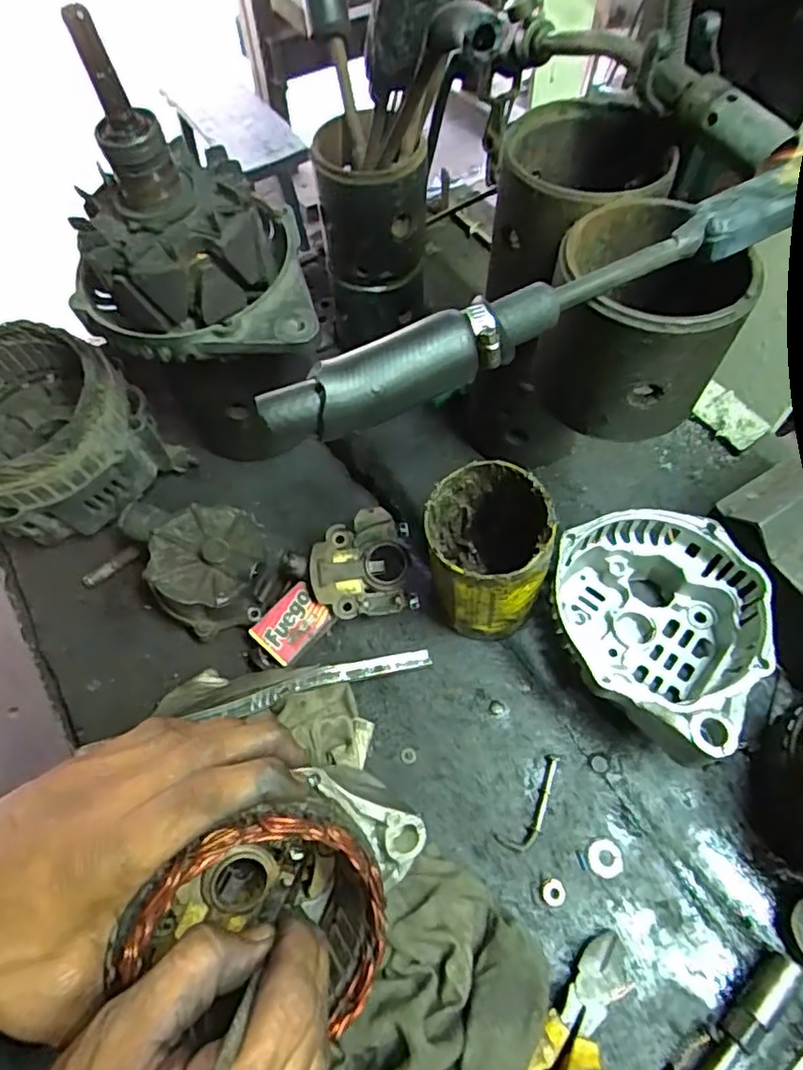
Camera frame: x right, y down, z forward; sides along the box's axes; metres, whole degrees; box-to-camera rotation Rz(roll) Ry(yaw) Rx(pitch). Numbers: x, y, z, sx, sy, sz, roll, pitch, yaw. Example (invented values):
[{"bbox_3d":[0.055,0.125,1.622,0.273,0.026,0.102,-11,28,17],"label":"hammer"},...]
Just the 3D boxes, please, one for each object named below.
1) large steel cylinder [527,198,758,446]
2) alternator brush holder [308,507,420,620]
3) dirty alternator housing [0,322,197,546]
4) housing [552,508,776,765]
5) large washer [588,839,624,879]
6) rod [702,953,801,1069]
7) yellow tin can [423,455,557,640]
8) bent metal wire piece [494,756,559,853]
[{"bbox_3d":[0.113,-0.106,0.309,0.087,0.089,0.088,7,61,5],"label":"large steel cylinder"},{"bbox_3d":[-0.029,0.022,0.444,0.070,0.028,0.073,-5,71,-8],"label":"alternator brush holder"},{"bbox_3d":[-0.263,-0.073,0.460,0.130,0.107,0.130,37,68,19],"label":"dirty alternator housing"},{"bbox_3d":[0.161,0.064,0.387,0.120,0.082,0.149,-4,61,-1],"label":"housing"},{"bbox_3d":[0.119,0.189,0.362,0.019,0.004,0.020,-1,61,1],"label":"large washer"},{"bbox_3d":[0.157,0.268,0.312,0.130,0.018,0.017,-39,67,-18],"label":"rod"},{"bbox_3d":[0.051,0.015,0.398,0.070,0.117,0.076,-1,61,1],"label":"yellow tin can"},{"bbox_3d":[0.082,0.164,0.377,0.019,0.007,0.062,36,67,19],"label":"bent metal wire piece"}]

